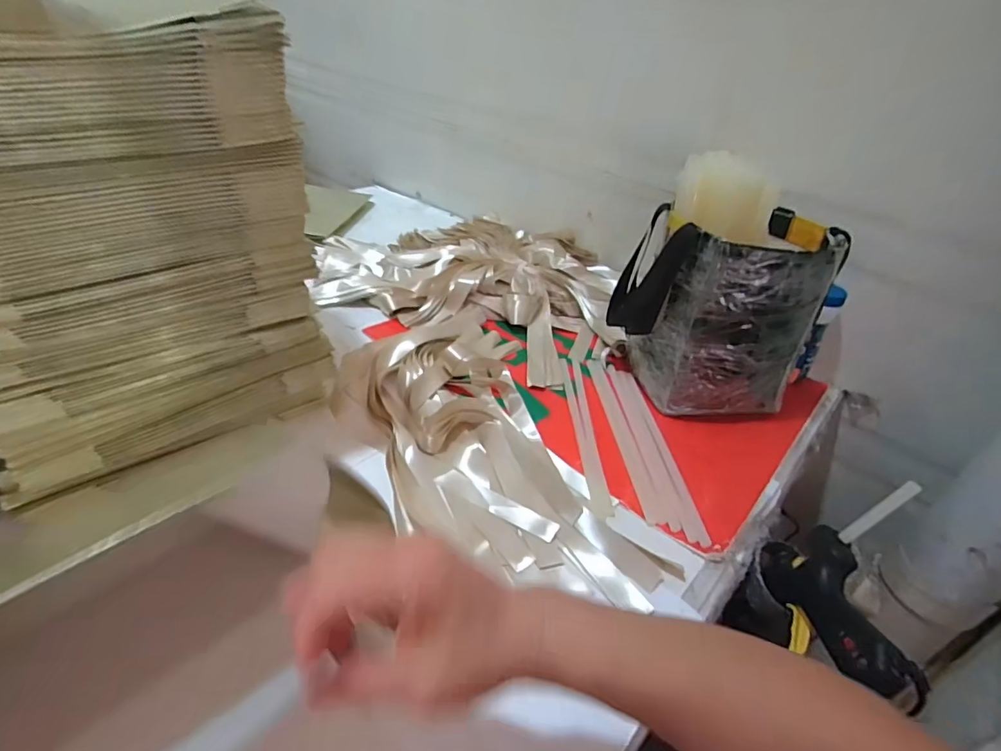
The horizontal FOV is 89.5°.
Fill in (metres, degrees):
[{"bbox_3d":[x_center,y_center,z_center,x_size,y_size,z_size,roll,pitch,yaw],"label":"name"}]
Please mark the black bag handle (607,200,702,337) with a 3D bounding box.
[{"bbox_3d":[0.196,-0.130,0.669,0.024,0.169,0.105,5,33,-20],"label":"black bag handle"}]

